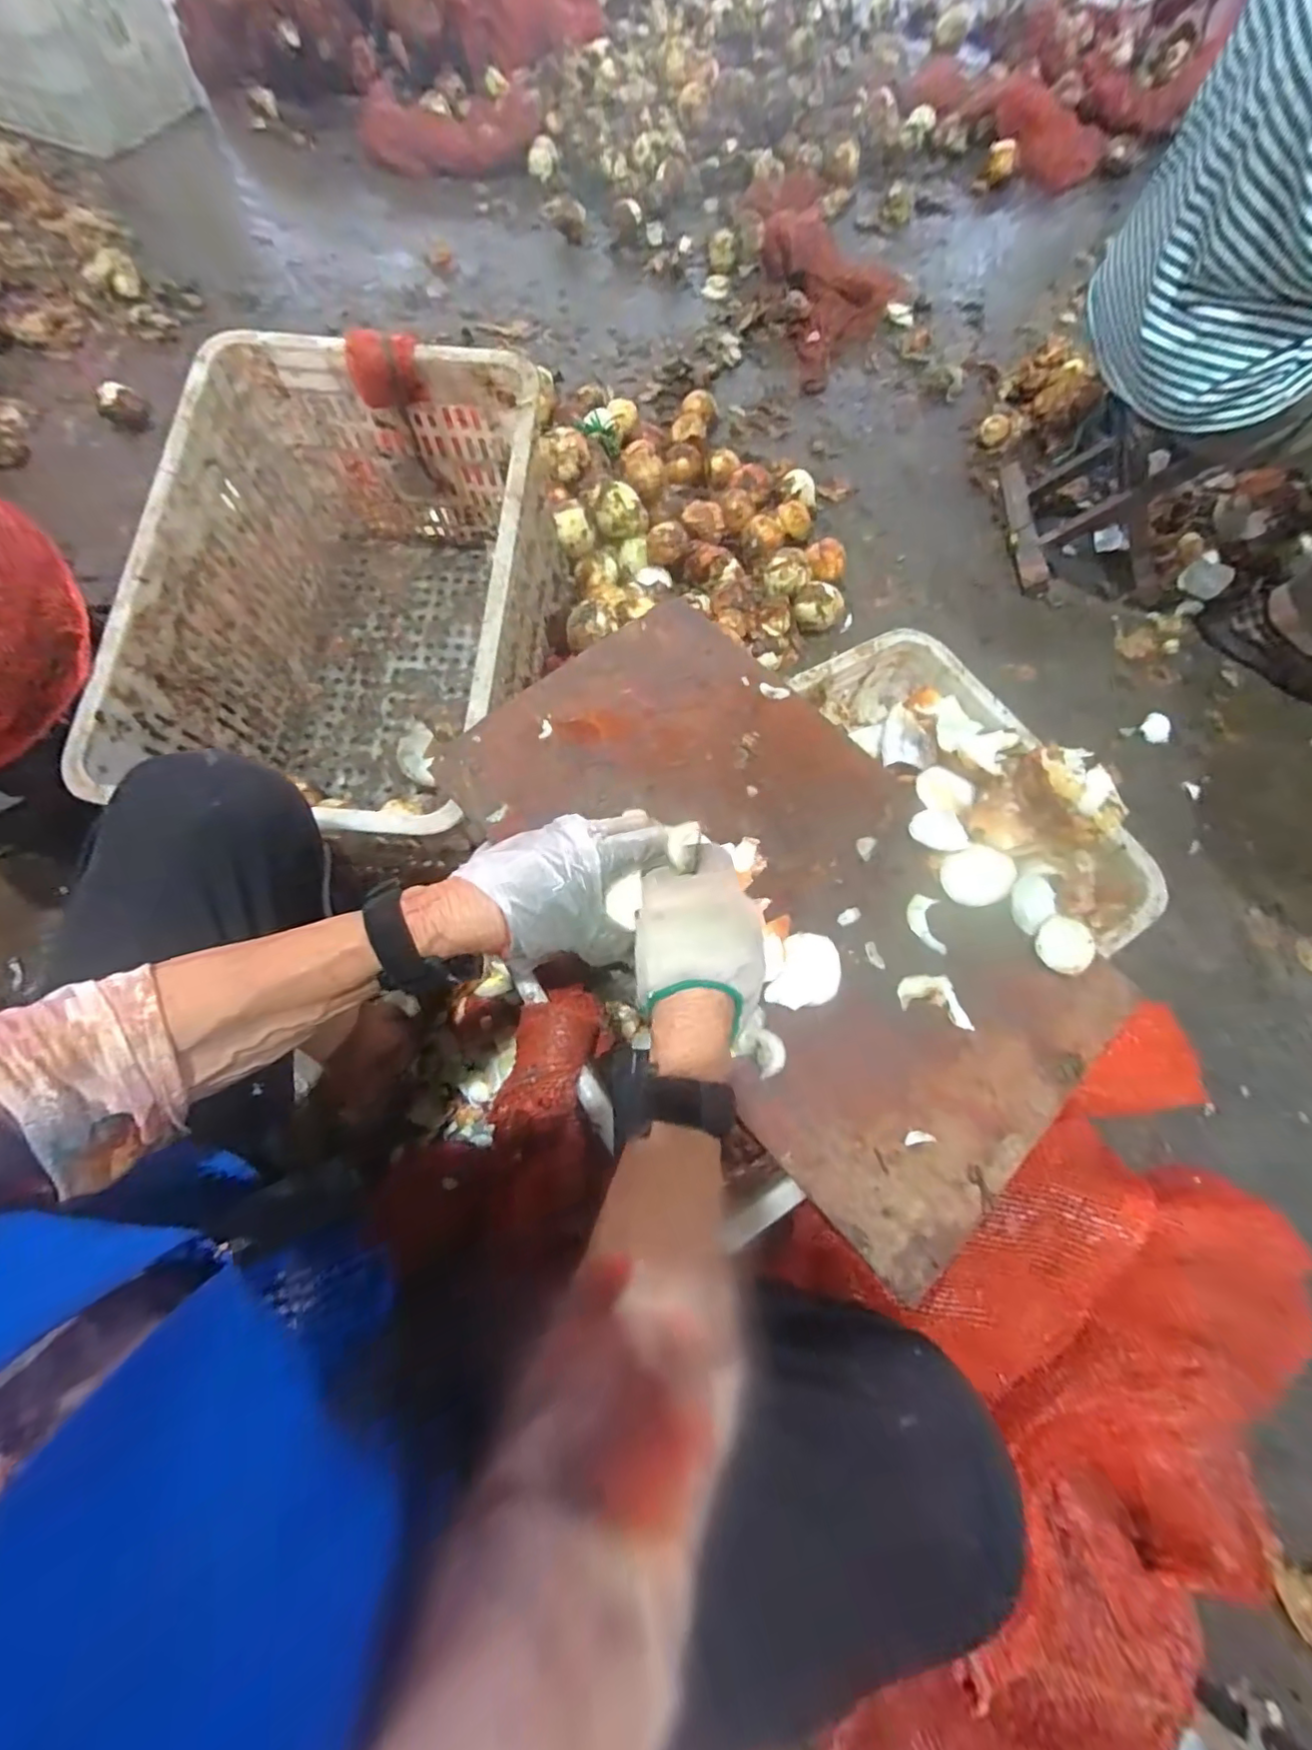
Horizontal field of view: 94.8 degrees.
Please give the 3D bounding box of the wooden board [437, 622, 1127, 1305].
[{"bbox_3d":[0.094,0.000,0.492,0.291,0.019,0.532,-41,76,-14],"label":"wooden board"}]

